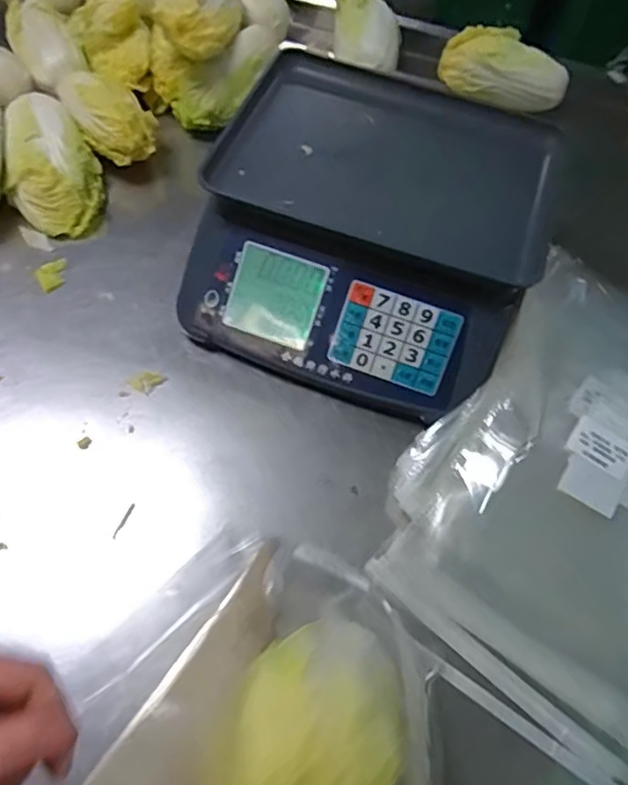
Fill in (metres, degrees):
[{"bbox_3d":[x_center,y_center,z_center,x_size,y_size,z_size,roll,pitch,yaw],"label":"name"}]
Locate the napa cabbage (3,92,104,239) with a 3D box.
[{"bbox_3d":[-0.317,-0.271,0.681,0.107,0.072,0.183,-20,66,-15],"label":"napa cabbage"}]

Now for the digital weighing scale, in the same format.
[{"bbox_3d":[0.062,-0.176,0.614,0.333,0.142,0.350,21,62,5],"label":"digital weighing scale"}]

